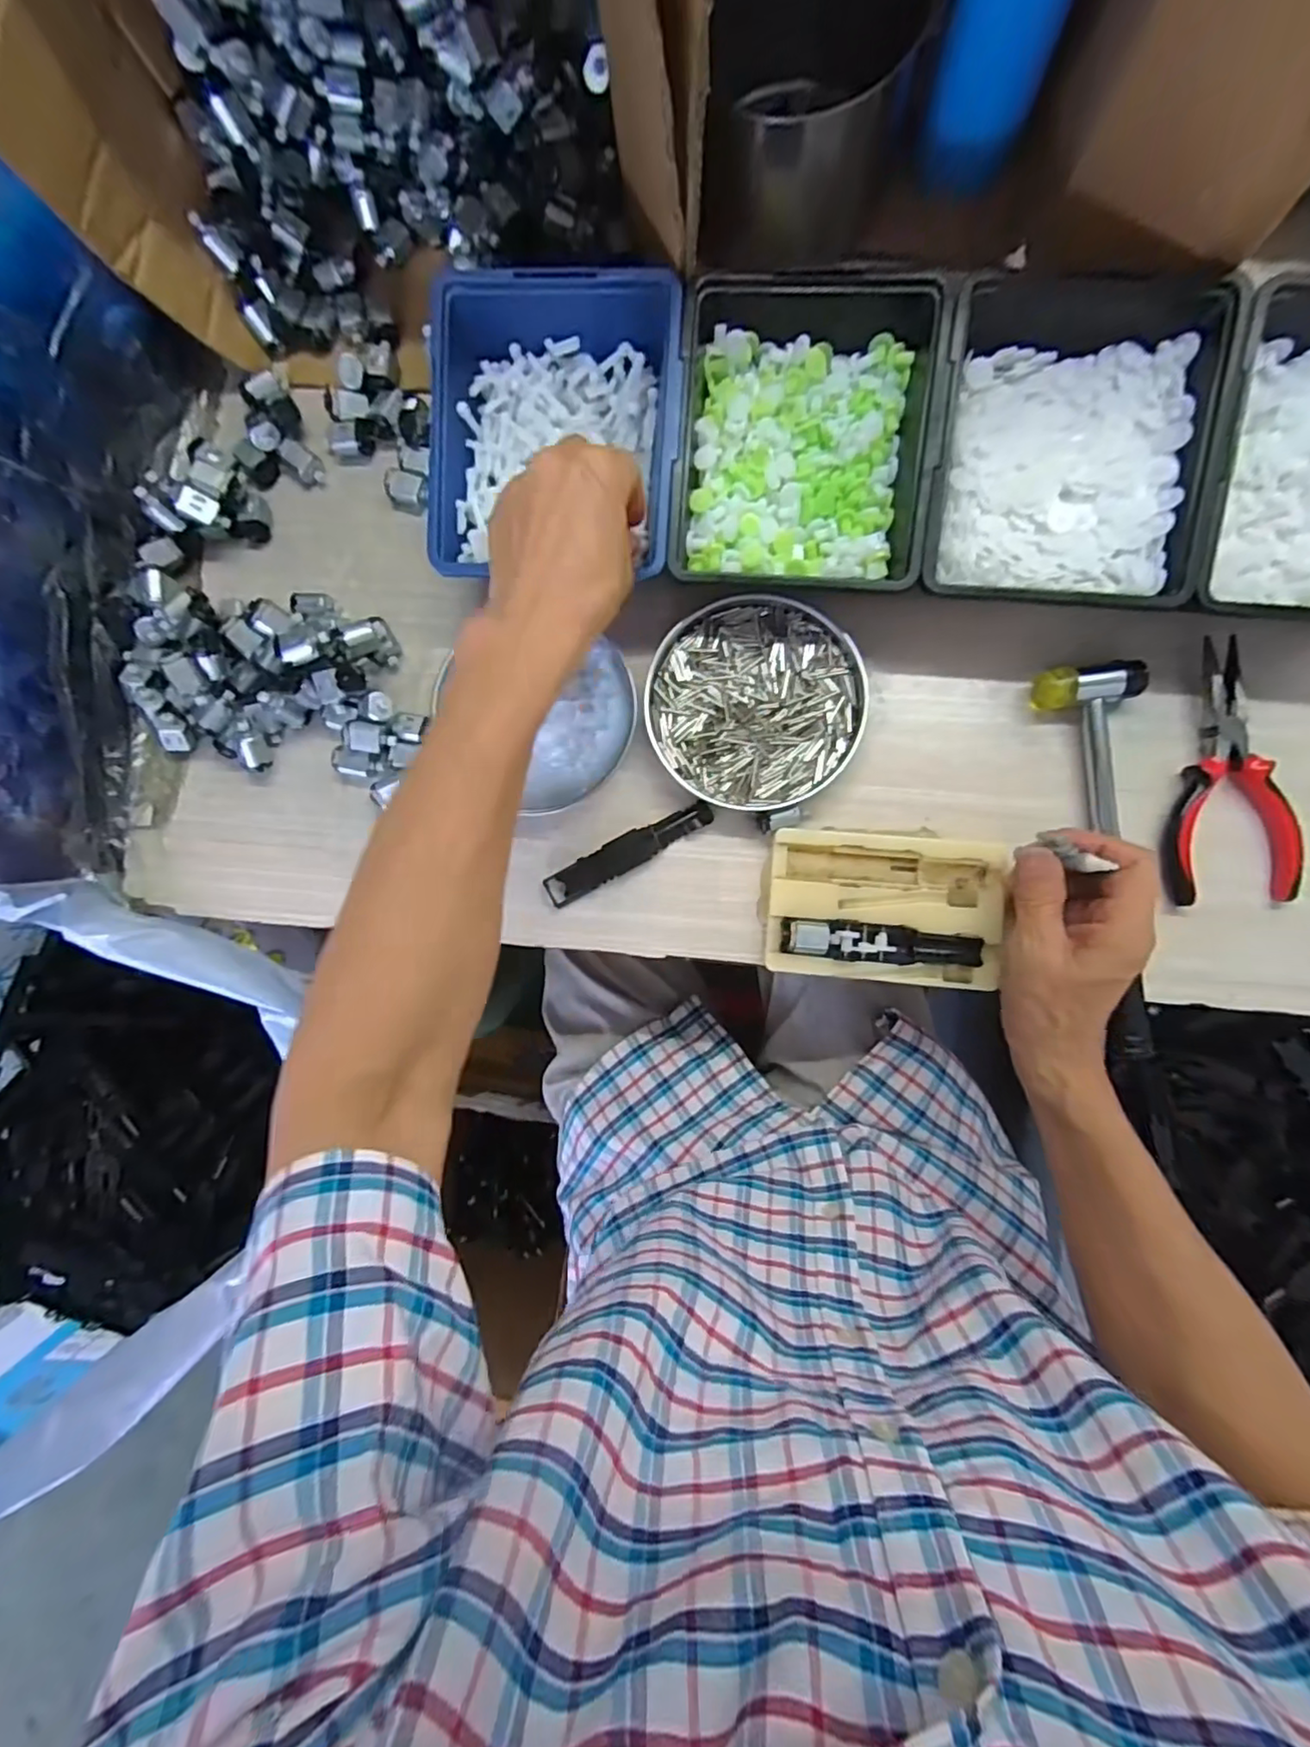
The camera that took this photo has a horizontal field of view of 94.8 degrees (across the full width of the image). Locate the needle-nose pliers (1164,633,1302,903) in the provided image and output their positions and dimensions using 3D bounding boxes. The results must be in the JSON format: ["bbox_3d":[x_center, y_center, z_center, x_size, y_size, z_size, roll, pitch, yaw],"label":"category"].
[{"bbox_3d":[0.349,-0.061,0.365,0.072,0.012,0.155,-3,88,4],"label":"needle-nose pliers"}]

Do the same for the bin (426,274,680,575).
[{"bbox_3d":[-0.059,-0.265,0.373,0.148,0.062,0.169,3,88,4],"label":"bin"}]

